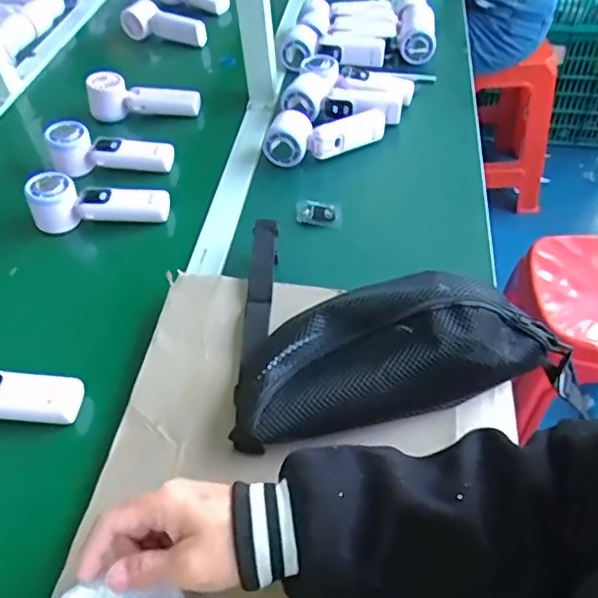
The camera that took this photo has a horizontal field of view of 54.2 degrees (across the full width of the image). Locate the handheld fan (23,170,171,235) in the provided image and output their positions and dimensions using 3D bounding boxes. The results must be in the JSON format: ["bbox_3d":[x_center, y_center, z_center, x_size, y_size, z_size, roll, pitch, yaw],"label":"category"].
[{"bbox_3d":[-0.242,-0.124,0.712,0.163,0.062,0.048,-1,47,3],"label":"handheld fan"}]

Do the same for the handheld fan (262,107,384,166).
[{"bbox_3d":[0.036,-0.217,0.791,0.165,0.065,0.065,-3,47,1],"label":"handheld fan"}]

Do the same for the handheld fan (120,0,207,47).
[{"bbox_3d":[-0.241,-0.495,1.050,0.160,0.052,0.056,23,52,23],"label":"handheld fan"}]

